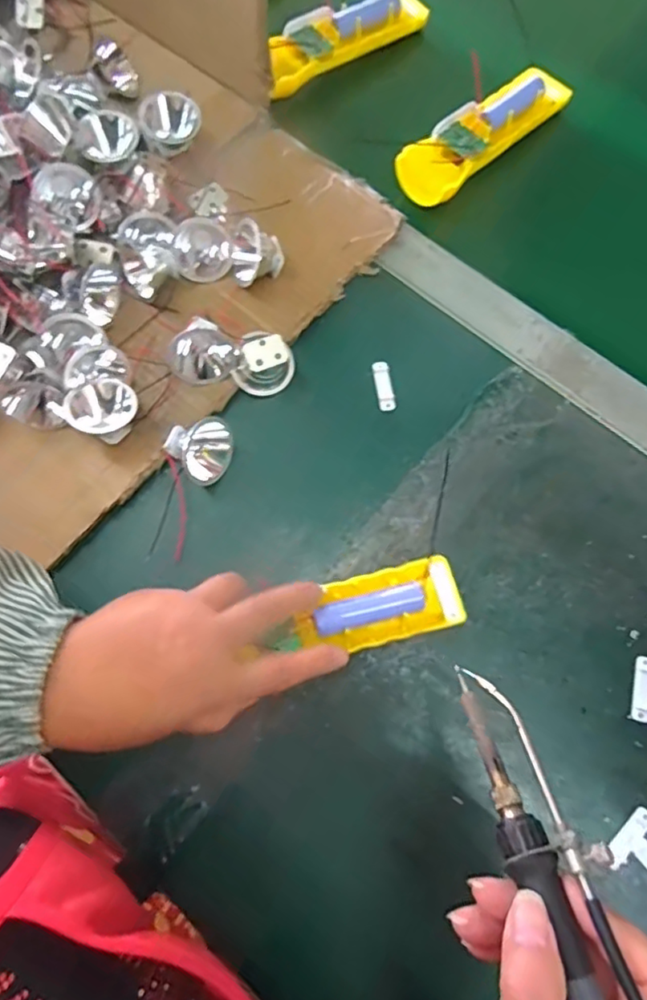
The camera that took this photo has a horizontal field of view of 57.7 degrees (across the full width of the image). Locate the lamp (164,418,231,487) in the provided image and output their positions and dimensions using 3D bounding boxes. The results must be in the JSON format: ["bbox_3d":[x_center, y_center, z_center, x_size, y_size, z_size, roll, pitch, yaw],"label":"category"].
[{"bbox_3d":[-0.082,-0.034,0.386,0.040,0.034,0.040,0,74,1],"label":"lamp"}]

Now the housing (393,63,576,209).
[{"bbox_3d":[0.126,-0.292,0.461,0.166,0.020,0.048,-42,76,-11],"label":"housing"}]

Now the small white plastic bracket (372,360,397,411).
[{"bbox_3d":[0.042,-0.080,0.412,0.011,0.004,0.037,-8,73,-1],"label":"small white plastic bracket"}]

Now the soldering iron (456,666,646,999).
[{"bbox_3d":[0.094,0.159,0.215,0.028,0.020,0.204,-12,53,-3],"label":"soldering iron"}]

